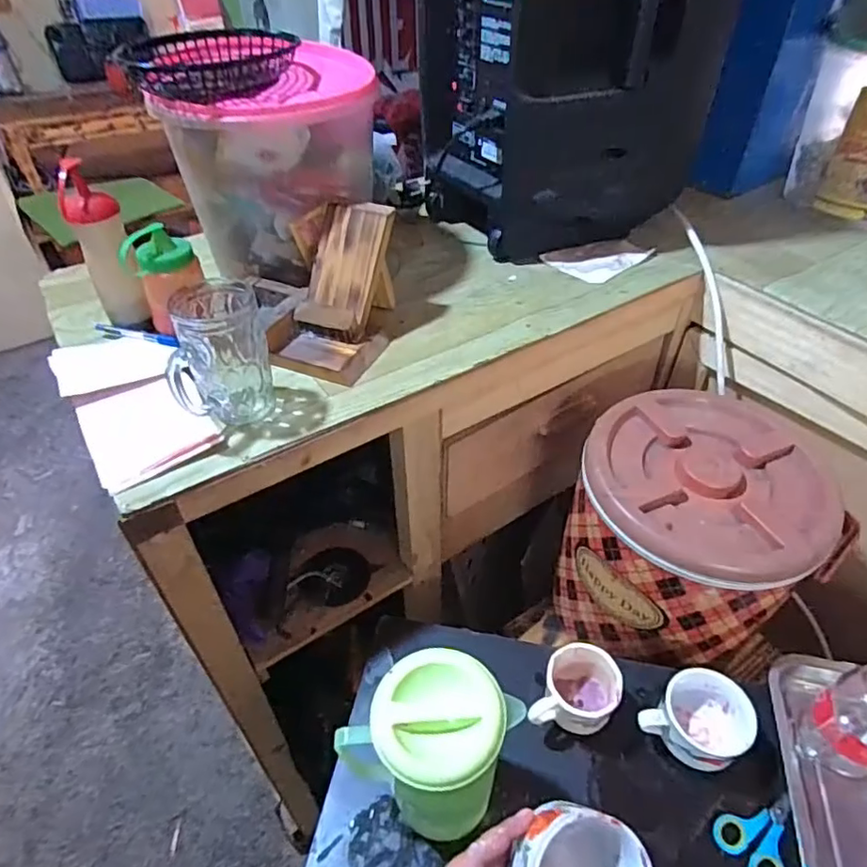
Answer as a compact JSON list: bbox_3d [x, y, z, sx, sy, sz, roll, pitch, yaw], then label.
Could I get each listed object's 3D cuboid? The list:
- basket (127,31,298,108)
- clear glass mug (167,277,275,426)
[{"bbox_3d":[-0.240,-0.415,0.645,0.119,0.046,0.212,7,45,10],"label":"basket"},{"bbox_3d":[-0.200,-0.068,0.557,0.082,0.123,0.096,-13,45,-11],"label":"clear glass mug"}]

